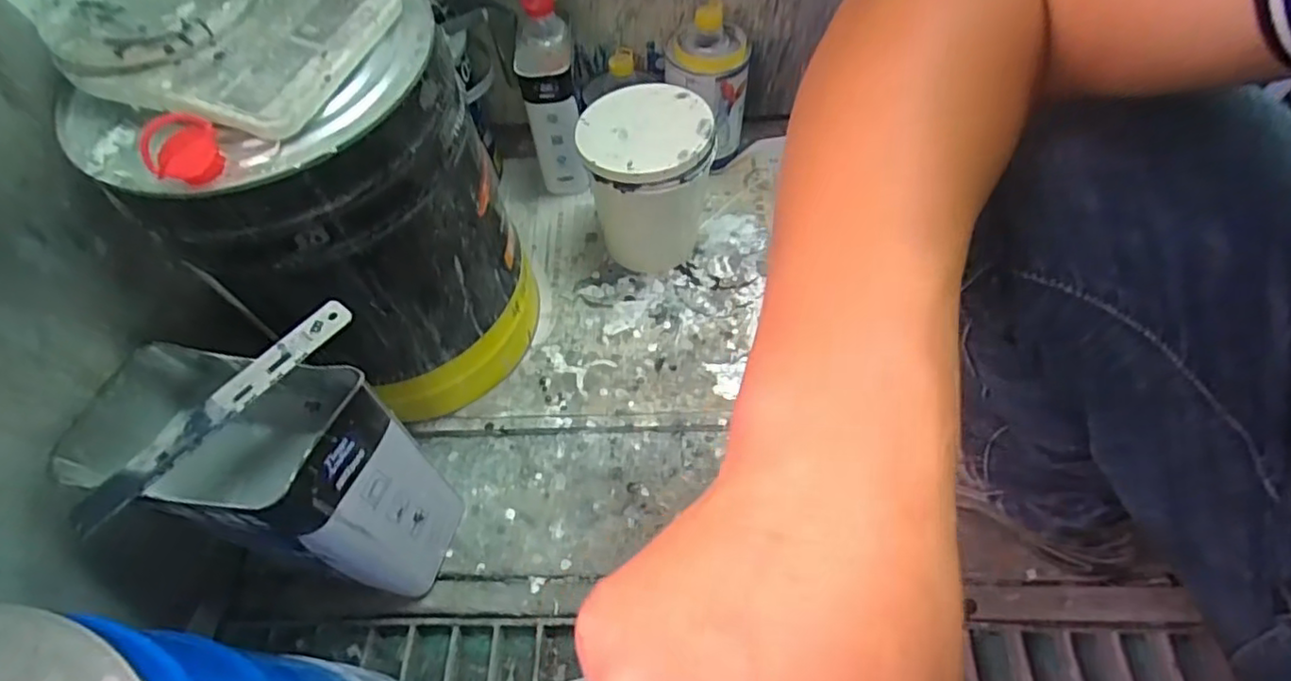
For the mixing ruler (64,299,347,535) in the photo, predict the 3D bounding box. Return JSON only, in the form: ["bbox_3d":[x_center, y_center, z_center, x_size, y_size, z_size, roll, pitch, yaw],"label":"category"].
[{"bbox_3d":[-0.287,0.044,0.437,0.027,0.007,0.202,35,66,13],"label":"mixing ruler"}]

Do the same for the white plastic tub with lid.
[{"bbox_3d":[0.004,-0.190,0.791,0.149,0.210,0.159,-1,58,2],"label":"white plastic tub with lid"}]

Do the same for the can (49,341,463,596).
[{"bbox_3d":[-0.291,0.124,0.558,0.186,0.282,0.117,8,59,7],"label":"can"}]

